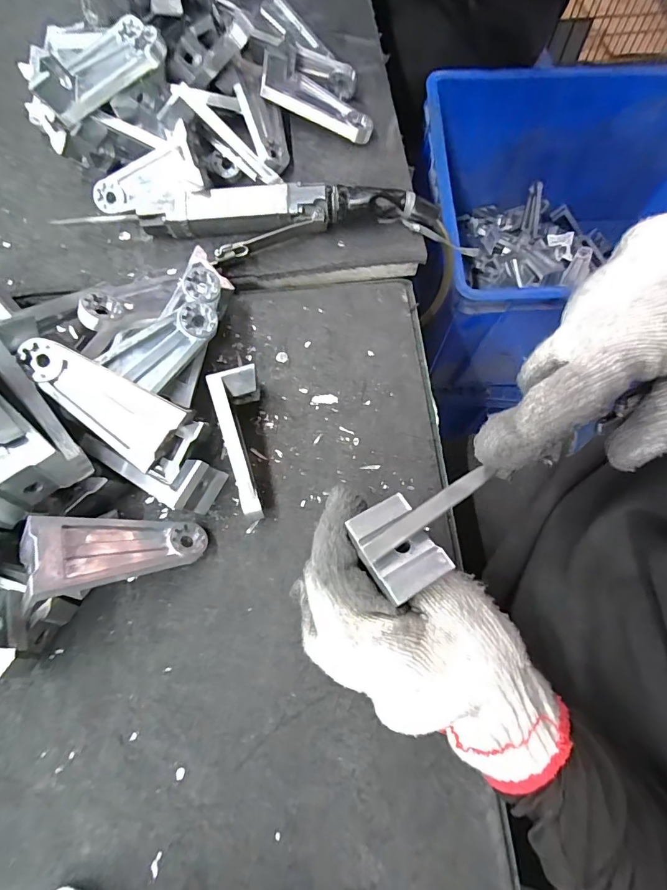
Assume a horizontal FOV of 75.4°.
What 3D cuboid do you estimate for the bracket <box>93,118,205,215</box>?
[{"bbox_3d":[-0.143,-0.199,0.334,0.092,0.027,0.047,-19,93,12],"label":"bracket"}]

